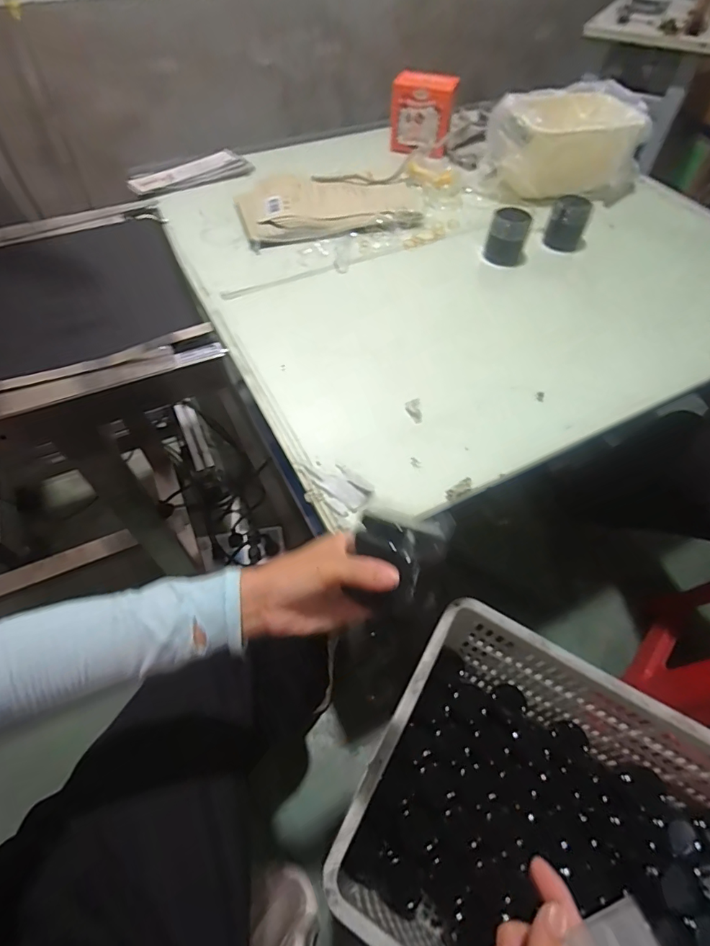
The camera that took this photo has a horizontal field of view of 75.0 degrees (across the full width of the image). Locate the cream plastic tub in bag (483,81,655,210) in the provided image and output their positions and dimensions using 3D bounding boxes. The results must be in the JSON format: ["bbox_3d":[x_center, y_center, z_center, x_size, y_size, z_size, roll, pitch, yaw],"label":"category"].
[{"bbox_3d":[0.415,-0.640,0.921,0.290,0.159,0.190,-18,57,-14],"label":"cream plastic tub in bag"}]

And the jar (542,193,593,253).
[{"bbox_3d":[0.383,-0.442,0.824,0.073,0.084,0.059,22,56,13],"label":"jar"}]

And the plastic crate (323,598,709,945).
[{"bbox_3d":[0.308,0.551,0.679,0.596,0.292,0.426,27,58,17],"label":"plastic crate"}]

